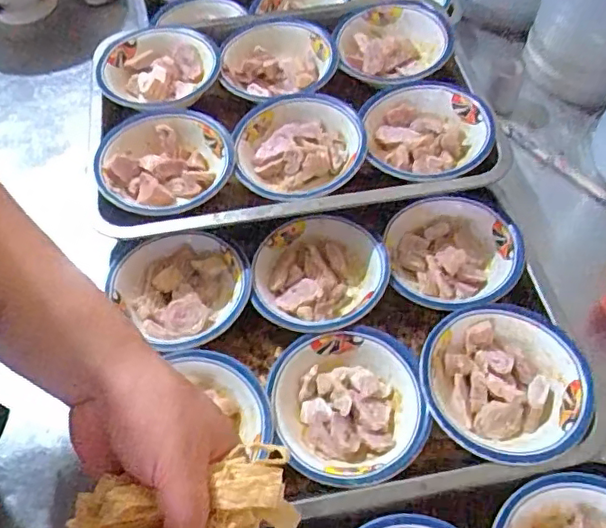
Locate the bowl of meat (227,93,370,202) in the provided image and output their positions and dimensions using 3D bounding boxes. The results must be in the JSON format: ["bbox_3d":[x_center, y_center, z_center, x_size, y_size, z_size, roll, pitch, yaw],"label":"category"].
[{"bbox_3d":[-0.003,-0.108,0.564,0.125,0.045,0.125,-1,57,2],"label":"bowl of meat"}]

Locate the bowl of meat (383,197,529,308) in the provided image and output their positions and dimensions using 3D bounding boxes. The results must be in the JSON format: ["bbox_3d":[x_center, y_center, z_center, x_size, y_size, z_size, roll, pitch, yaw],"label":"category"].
[{"bbox_3d":[0.140,-0.007,0.543,0.119,0.046,0.118,-1,57,2],"label":"bowl of meat"}]

